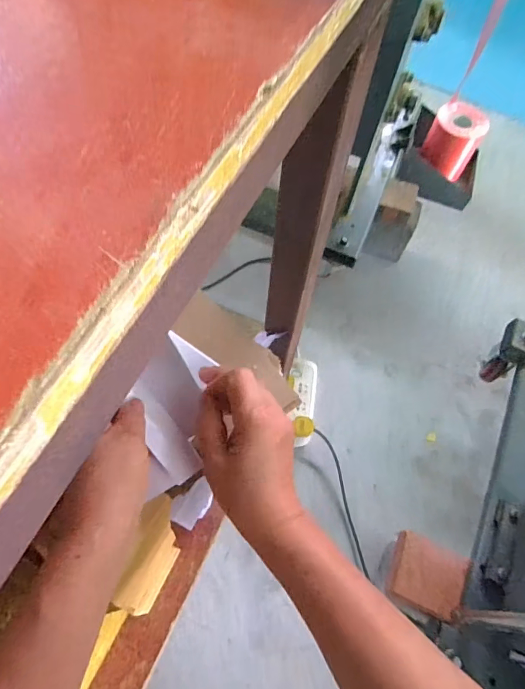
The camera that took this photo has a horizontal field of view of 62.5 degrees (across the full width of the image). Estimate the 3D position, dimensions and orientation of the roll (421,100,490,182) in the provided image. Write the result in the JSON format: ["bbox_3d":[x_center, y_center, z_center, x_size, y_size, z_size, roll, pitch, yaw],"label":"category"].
[{"bbox_3d":[0.465,-0.499,1.060,0.121,0.136,0.138,33,66,11],"label":"roll"}]

